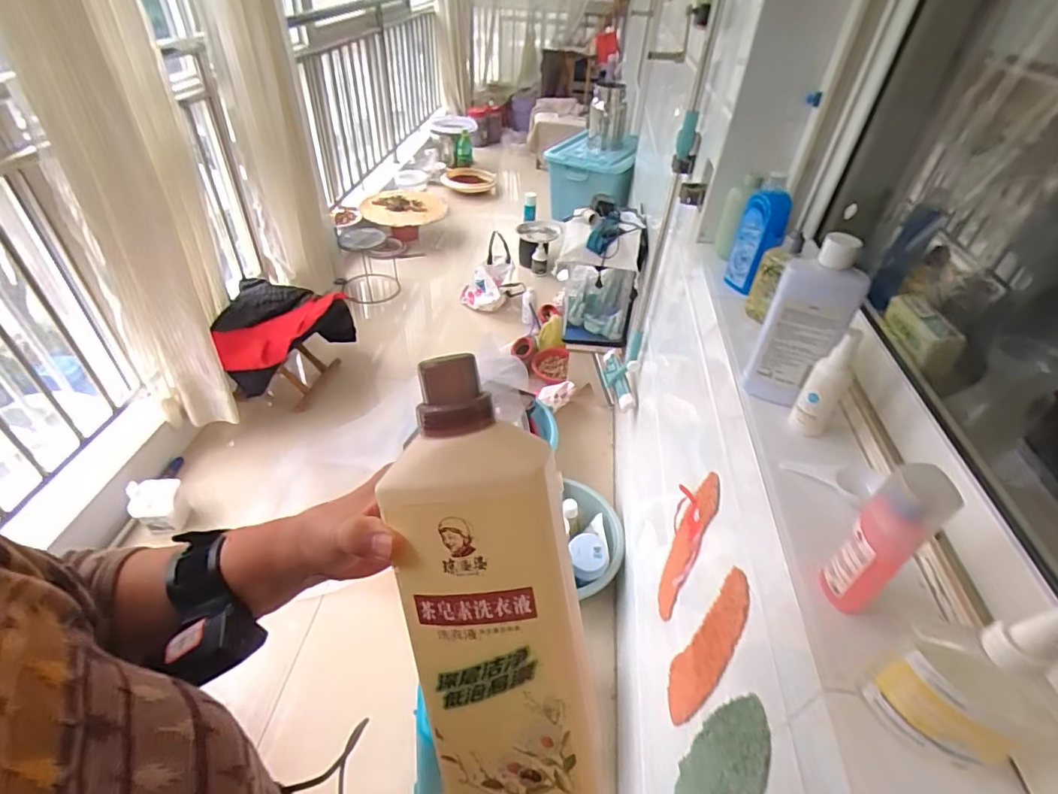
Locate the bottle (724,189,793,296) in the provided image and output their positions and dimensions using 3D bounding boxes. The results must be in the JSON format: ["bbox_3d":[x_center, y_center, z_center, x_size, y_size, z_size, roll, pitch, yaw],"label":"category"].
[{"bbox_3d":[0.361,-0.243,0.826,0.070,0.161,0.047,21,44,17],"label":"bottle"}]

